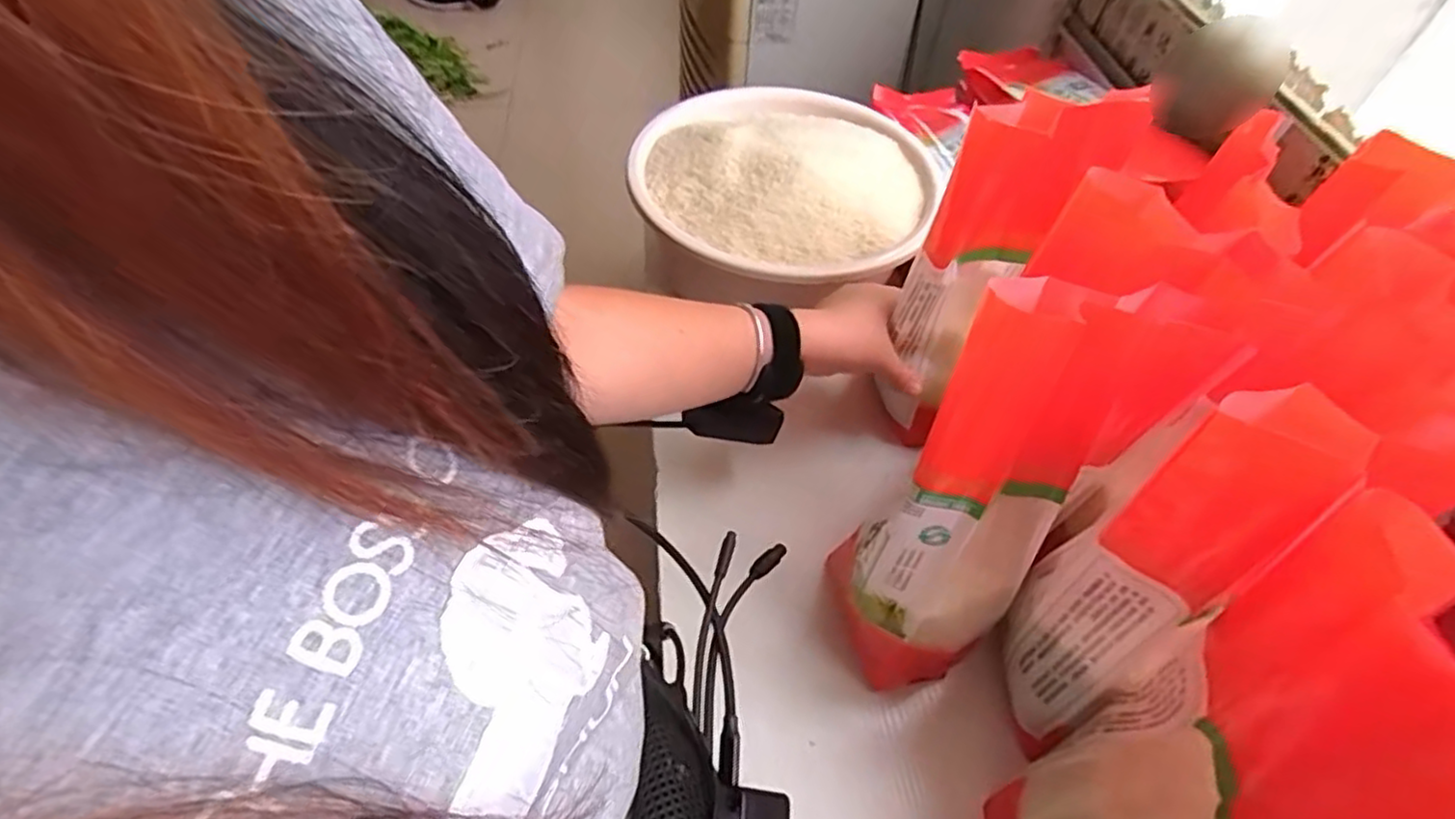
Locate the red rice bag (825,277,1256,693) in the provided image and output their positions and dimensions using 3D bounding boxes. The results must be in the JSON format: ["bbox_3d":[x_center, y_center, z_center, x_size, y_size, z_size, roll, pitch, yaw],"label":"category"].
[{"bbox_3d":[0.138,0.052,0.371,0.108,0.257,0.086,30,34,18],"label":"red rice bag"}]

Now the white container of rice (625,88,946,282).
[{"bbox_3d":[0.052,-0.203,0.600,0.245,0.040,0.235,2,52,-3],"label":"white container of rice"}]

